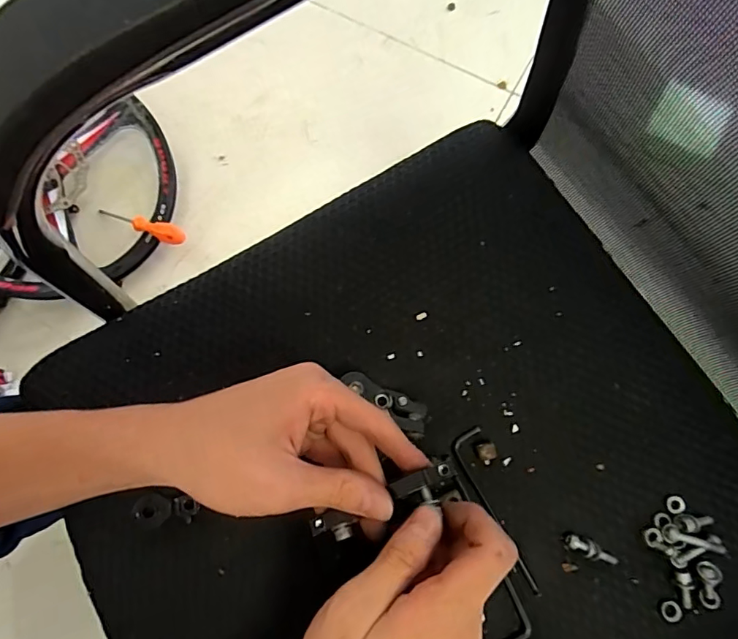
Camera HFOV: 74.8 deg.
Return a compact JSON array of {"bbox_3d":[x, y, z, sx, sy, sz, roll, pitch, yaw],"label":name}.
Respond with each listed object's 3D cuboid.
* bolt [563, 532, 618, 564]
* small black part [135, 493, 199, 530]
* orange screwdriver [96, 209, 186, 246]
[{"bbox_3d":[0.147,0.152,0.320,0.033,0.007,0.012,25,77,6],"label":"bolt"},{"bbox_3d":[-0.136,0.126,0.322,0.040,0.012,0.022,-9,76,-3],"label":"small black part"},{"bbox_3d":[-0.405,-0.169,0.859,0.201,0.026,0.031,19,75,22],"label":"orange screwdriver"}]

